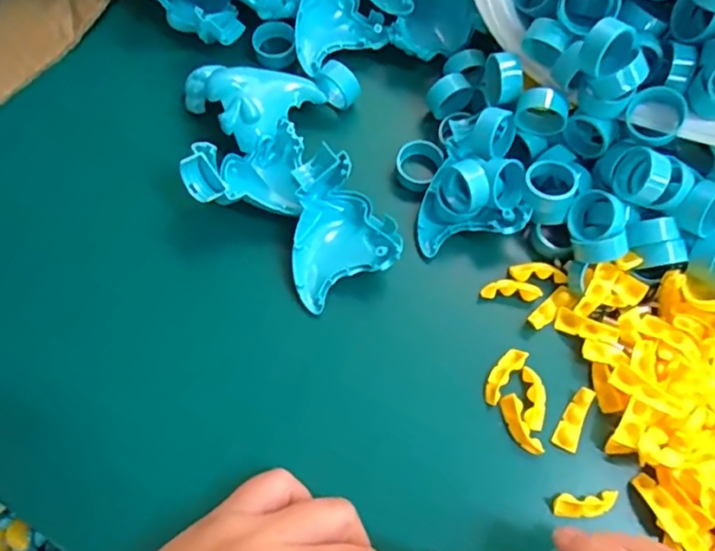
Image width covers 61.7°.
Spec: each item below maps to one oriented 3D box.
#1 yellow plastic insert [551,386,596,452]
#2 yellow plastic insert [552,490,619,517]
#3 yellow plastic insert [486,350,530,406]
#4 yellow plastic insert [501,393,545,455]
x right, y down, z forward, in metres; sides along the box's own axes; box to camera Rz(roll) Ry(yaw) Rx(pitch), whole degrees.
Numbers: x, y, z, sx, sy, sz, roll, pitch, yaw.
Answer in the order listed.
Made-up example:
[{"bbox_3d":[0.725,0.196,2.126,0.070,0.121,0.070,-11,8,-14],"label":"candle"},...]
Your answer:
[{"bbox_3d":[0.103,0.068,0.282,0.011,0.007,0.029,25,73,8],"label":"yellow plastic insert"},{"bbox_3d":[0.104,0.104,0.271,0.029,0.005,0.010,-2,71,-1],"label":"yellow plastic insert"},{"bbox_3d":[0.071,0.049,0.292,0.010,0.012,0.030,37,75,11],"label":"yellow plastic insert"},{"bbox_3d":[0.076,0.071,0.282,0.009,0.010,0.029,-26,73,-9],"label":"yellow plastic insert"}]

